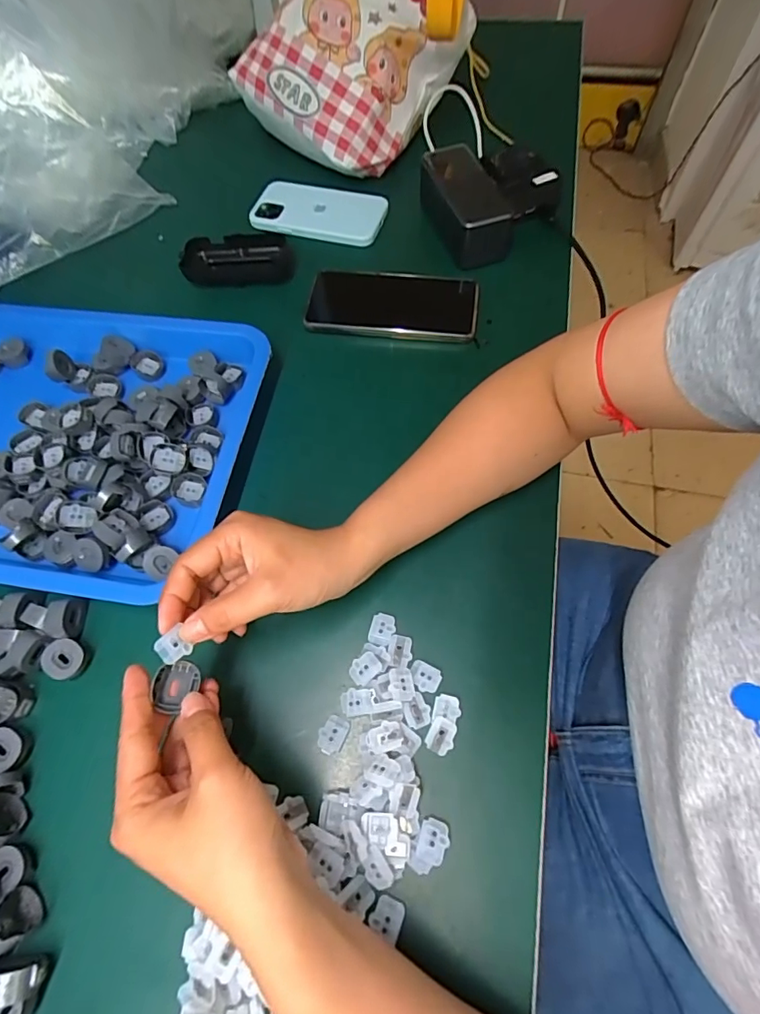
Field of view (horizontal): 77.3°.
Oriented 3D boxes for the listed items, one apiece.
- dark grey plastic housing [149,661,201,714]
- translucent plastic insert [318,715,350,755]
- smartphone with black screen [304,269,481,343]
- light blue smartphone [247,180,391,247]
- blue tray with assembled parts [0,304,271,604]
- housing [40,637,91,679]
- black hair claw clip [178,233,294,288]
[{"bbox_3d":[-0.118,0.103,0.274,0.022,0.009,0.027,8,65,4],"label":"dark grey plastic housing"},{"bbox_3d":[-0.031,0.150,0.312,0.017,0.008,0.022,22,67,13],"label":"translucent plastic insert"},{"bbox_3d":[0.013,-0.204,0.471,0.165,0.011,0.080,7,64,6],"label":"smartphone with black screen"},{"bbox_3d":[-0.069,-0.334,0.536,0.145,0.012,0.074,12,65,8],"label":"light blue smartphone"},{"bbox_3d":[-0.287,-0.062,0.410,0.342,0.040,0.259,7,64,6],"label":"blue tray with assembled parts"},{"bbox_3d":[-0.224,0.109,0.339,0.028,0.012,0.028,5,74,-18],"label":"housing"},{"bbox_3d":[-0.149,-0.261,0.505,0.110,0.027,0.050,-1,64,2],"label":"black hair claw clip"}]

